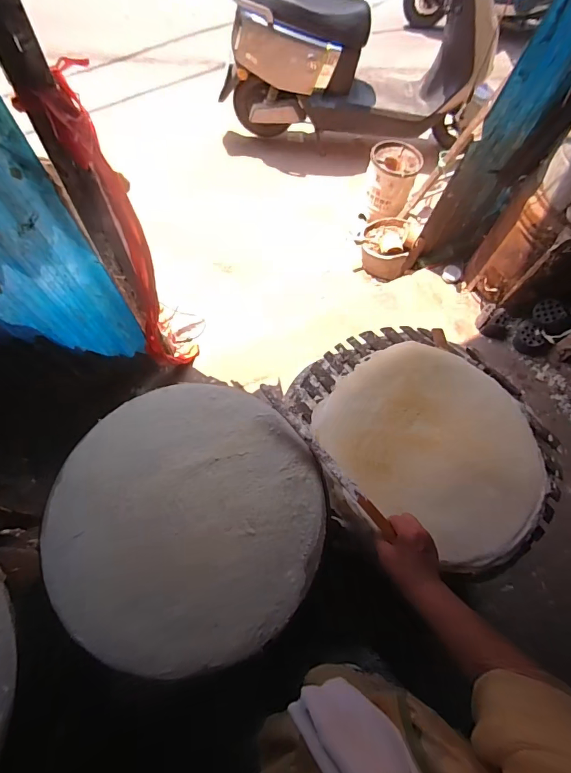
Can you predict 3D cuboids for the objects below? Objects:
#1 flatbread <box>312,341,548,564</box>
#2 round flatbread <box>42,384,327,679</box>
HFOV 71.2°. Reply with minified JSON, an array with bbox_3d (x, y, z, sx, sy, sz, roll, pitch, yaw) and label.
[{"bbox_3d":[0.270,0.081,0.702,0.370,0.034,0.333,40,70,13],"label":"flatbread"},{"bbox_3d":[-0.131,0.167,0.549,0.360,0.029,0.360,11,66,1],"label":"round flatbread"}]

